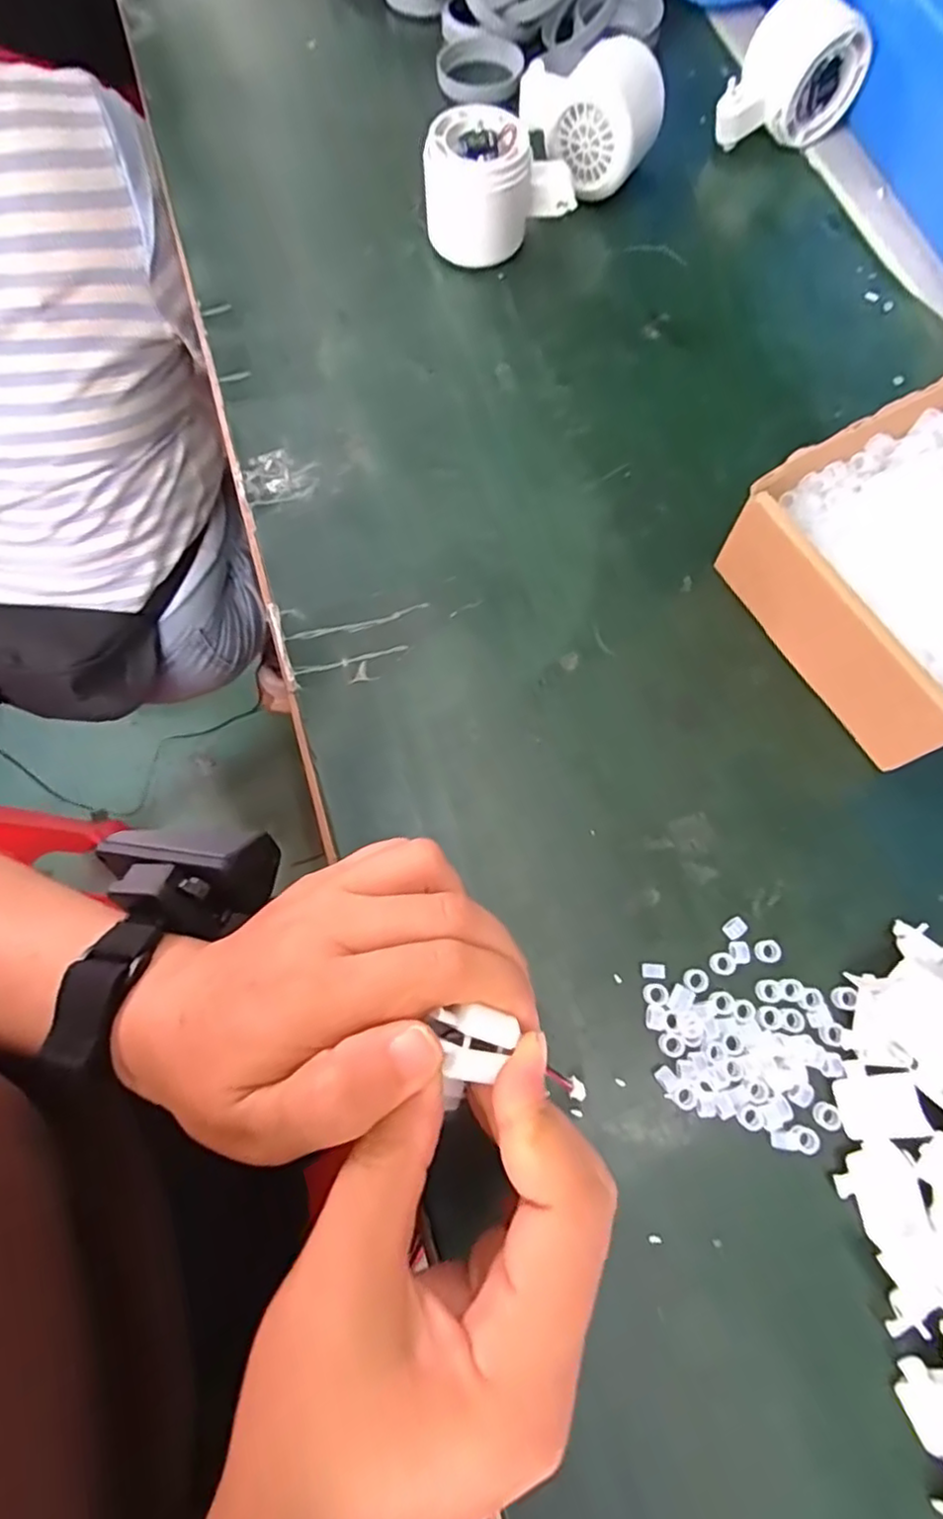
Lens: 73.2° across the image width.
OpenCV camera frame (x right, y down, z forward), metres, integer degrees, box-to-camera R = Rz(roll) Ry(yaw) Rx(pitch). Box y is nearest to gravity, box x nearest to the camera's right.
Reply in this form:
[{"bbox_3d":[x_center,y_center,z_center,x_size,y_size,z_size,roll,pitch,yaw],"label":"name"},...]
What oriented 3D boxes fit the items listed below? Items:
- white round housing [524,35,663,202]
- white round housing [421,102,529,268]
[{"bbox_3d":[0.070,-0.384,0.385,0.083,0.060,0.055,8,72,2],"label":"white round housing"},{"bbox_3d":[0.003,-0.333,0.375,0.059,0.057,0.059,1,72,0],"label":"white round housing"}]

